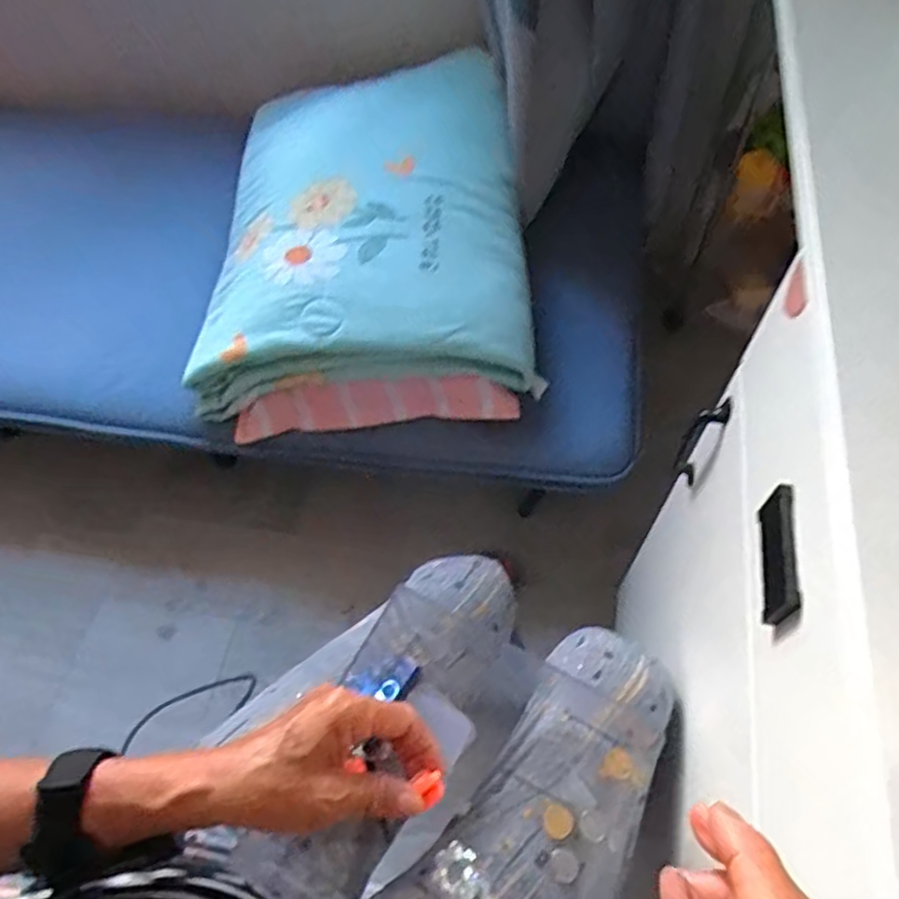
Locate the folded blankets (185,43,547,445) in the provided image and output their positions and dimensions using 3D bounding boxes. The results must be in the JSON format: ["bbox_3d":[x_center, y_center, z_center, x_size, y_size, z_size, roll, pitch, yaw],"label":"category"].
[{"bbox_3d":[-0.123,-0.333,0.995,0.460,0.158,0.608,-2,61,2],"label":"folded blankets"}]

